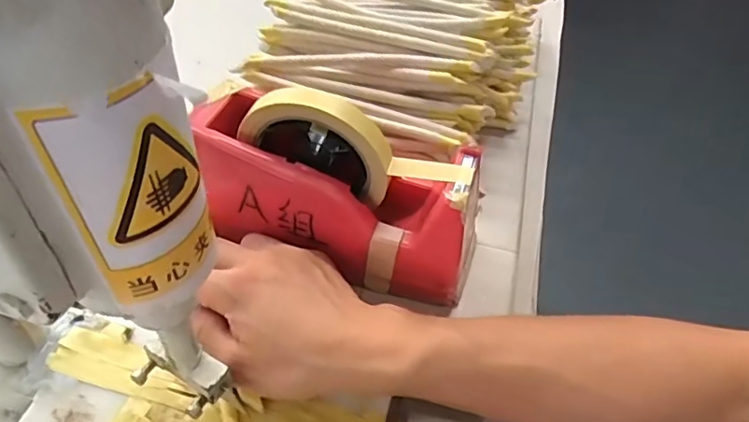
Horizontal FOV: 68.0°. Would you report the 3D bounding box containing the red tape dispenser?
[{"bbox_3d":[-0.024,-0.018,0.363,0.184,0.118,0.061,18,48,10],"label":"red tape dispenser"}]

